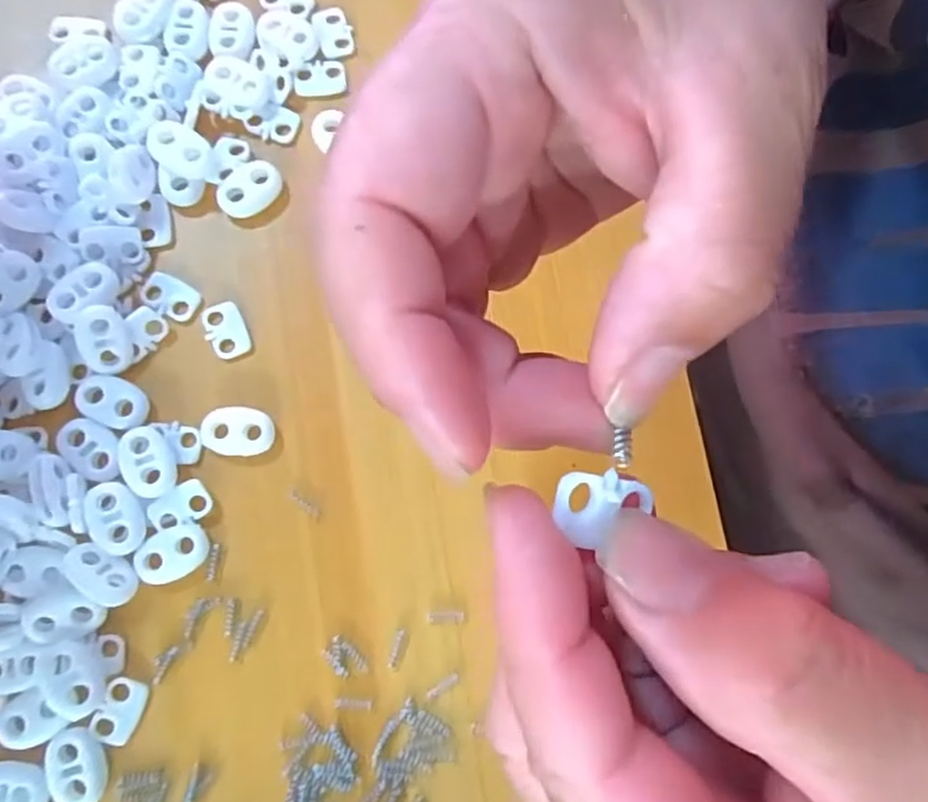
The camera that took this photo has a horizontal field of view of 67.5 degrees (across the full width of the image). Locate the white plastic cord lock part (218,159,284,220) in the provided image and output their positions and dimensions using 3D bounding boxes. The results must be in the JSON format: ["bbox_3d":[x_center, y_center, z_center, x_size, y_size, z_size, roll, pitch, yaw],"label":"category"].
[{"bbox_3d":[-0.072,-0.071,0.235,0.023,0.006,0.015,-38,85,-10],"label":"white plastic cord lock part"}]

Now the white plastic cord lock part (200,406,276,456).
[{"bbox_3d":[-0.072,0.010,0.221,0.022,0.005,0.015,5,80,-4],"label":"white plastic cord lock part"}]

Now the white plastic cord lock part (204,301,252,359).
[{"bbox_3d":[-0.078,-0.023,0.227,0.013,0.004,0.019,-23,83,-8],"label":"white plastic cord lock part"}]

